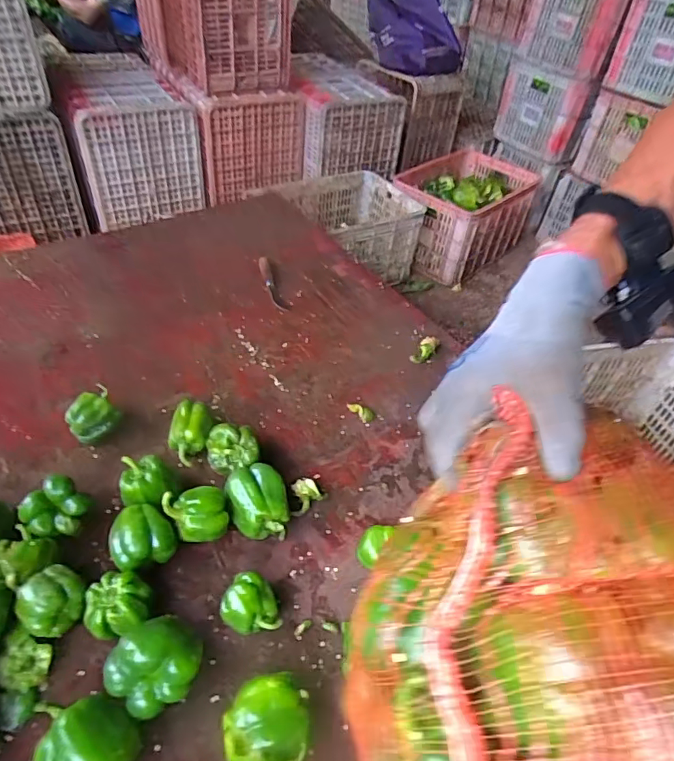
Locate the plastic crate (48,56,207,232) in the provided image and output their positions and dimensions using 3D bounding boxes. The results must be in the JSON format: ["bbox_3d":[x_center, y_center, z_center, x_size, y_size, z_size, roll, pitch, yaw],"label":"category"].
[{"bbox_3d":[-0.674,-0.793,1.631,0.336,0.328,0.499,-16,49,-23],"label":"plastic crate"}]

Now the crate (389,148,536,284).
[{"bbox_3d":[0.458,-0.611,1.843,0.550,0.255,0.369,-28,54,-31],"label":"crate"}]

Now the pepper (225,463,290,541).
[{"bbox_3d":[-0.107,0.163,0.691,0.079,0.068,0.097,-10,47,-17],"label":"pepper"}]

